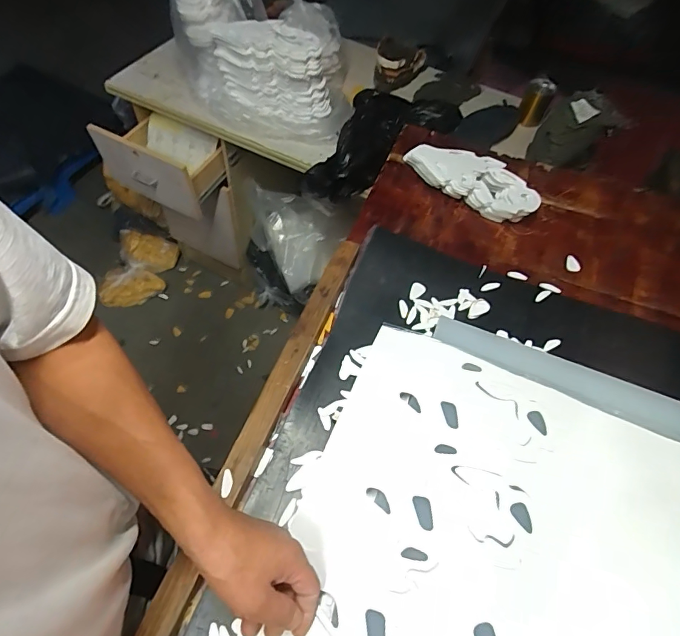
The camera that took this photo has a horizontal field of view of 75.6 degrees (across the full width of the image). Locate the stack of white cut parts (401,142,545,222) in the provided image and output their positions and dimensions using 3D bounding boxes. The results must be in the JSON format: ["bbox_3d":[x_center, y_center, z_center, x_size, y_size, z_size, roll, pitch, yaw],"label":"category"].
[{"bbox_3d":[0.236,-0.252,0.793,0.252,0.047,0.109,34,61,16],"label":"stack of white cut parts"}]

